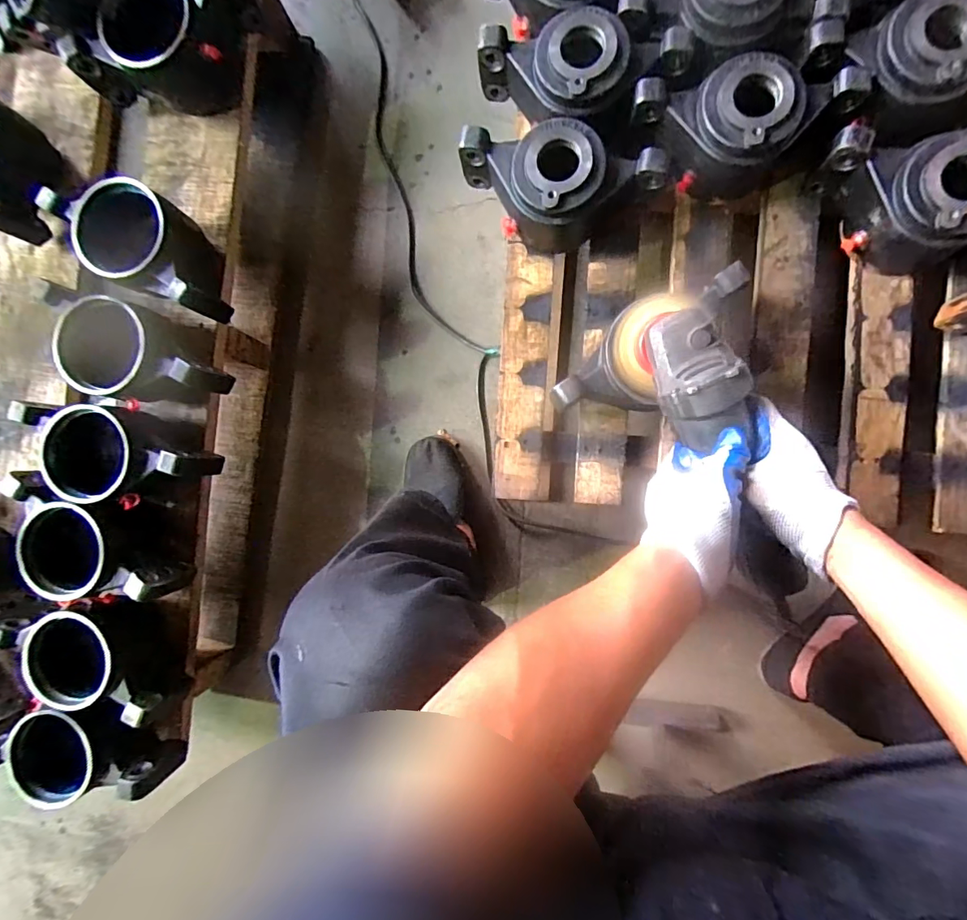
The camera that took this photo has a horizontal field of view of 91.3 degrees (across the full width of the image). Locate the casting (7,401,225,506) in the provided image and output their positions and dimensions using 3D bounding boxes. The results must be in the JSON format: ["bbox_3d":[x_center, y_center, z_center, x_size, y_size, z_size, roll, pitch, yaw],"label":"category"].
[{"bbox_3d":[-0.448,-0.006,0.580,0.216,0.091,0.111,8,92,7],"label":"casting"}]

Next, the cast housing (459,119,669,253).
[{"bbox_3d":[0.086,-0.310,0.543,0.219,0.093,0.101,3,91,7],"label":"cast housing"}]

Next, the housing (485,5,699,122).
[{"bbox_3d":[0.106,-0.435,0.538,0.227,0.089,0.124,15,93,6],"label":"housing"}]

